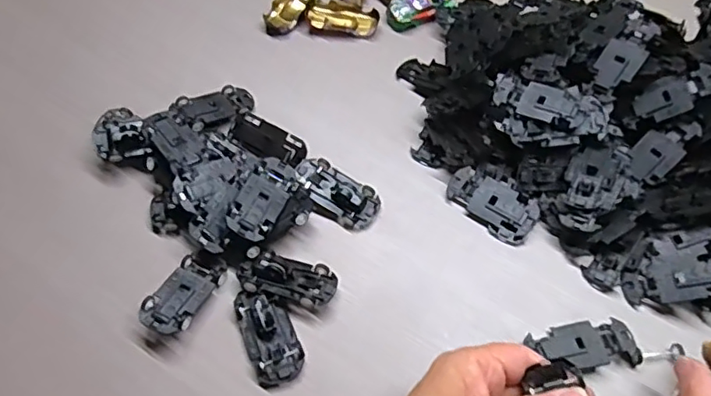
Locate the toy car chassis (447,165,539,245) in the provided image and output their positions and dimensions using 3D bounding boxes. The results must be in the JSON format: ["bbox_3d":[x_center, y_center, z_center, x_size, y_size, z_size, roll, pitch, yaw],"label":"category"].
[{"bbox_3d":[0.097,0.005,0.422,0.065,0.011,0.035,34,86,19],"label":"toy car chassis"}]

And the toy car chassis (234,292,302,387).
[{"bbox_3d":[-0.053,0.084,0.367,0.030,0.012,0.061,-19,60,-12],"label":"toy car chassis"}]

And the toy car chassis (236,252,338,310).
[{"bbox_3d":[-0.044,0.052,0.385,0.062,0.014,0.030,15,59,9],"label":"toy car chassis"}]

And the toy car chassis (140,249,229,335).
[{"bbox_3d":[-0.109,0.060,0.381,0.030,0.010,0.063,23,46,13],"label":"toy car chassis"}]

